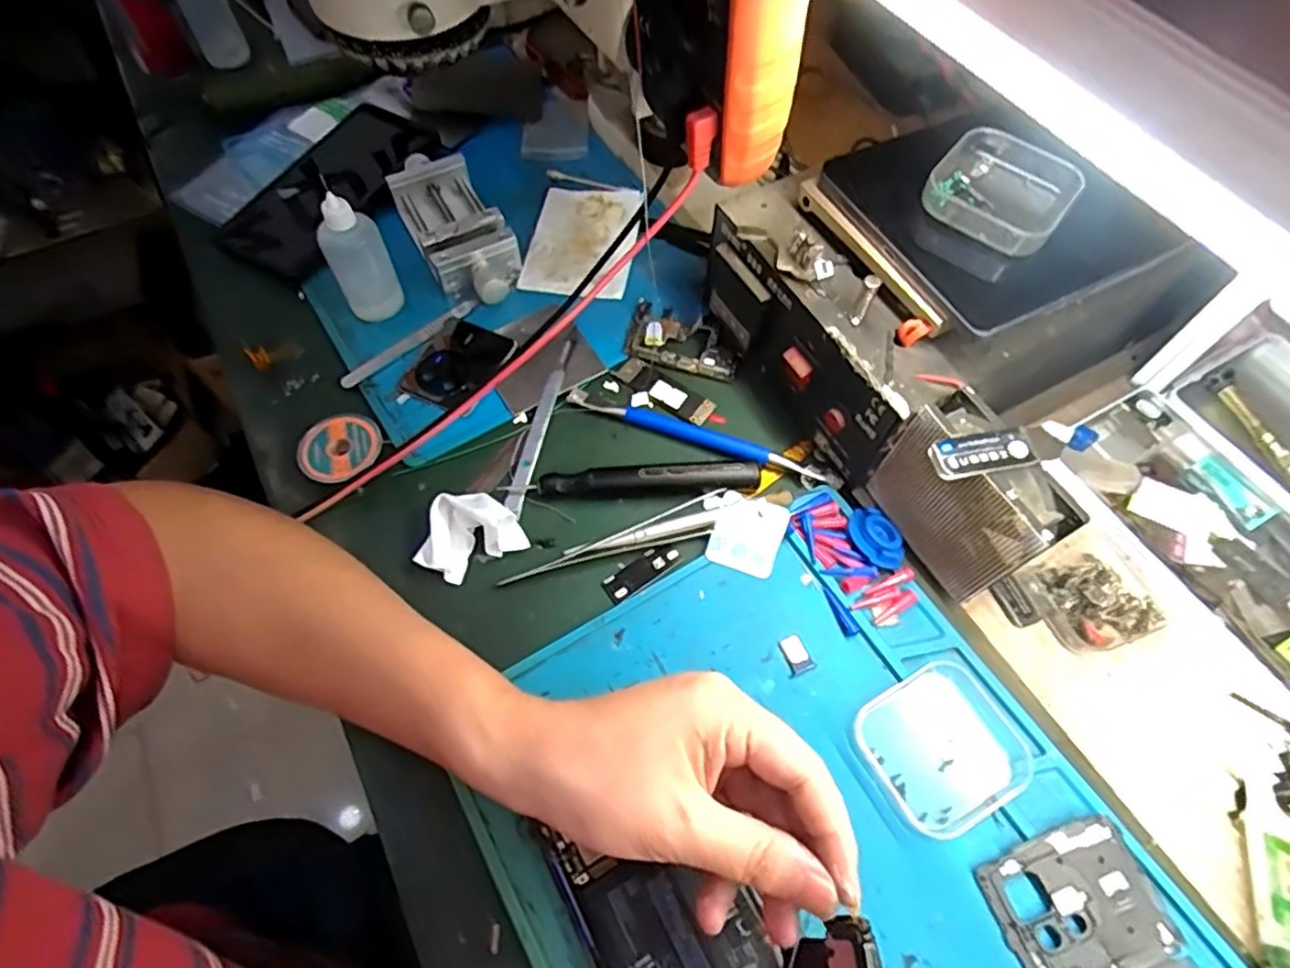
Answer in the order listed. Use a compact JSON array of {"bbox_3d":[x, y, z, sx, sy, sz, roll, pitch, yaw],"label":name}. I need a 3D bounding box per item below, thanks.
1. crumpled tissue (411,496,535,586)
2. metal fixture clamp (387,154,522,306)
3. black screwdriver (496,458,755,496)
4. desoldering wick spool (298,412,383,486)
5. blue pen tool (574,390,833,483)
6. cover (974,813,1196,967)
[{"bbox_3d":[-0.097,0.024,0.358,0.054,0.025,0.044,-22,63,-12],"label":"crumpled tissue"},{"bbox_3d":[-0.130,-0.177,0.456,0.057,0.030,0.124,-25,64,-14],"label":"metal fixture clamp"},{"bbox_3d":[-0.006,-0.002,0.375,0.141,0.015,0.017,-3,61,-2],"label":"black screwdriver"},{"bbox_3d":[-0.174,-0.019,0.386,0.044,0.013,0.046,0,61,0],"label":"desoldering wick spool"},{"bbox_3d":[0.029,-0.031,0.397,0.156,0.007,0.017,19,62,10],"label":"blue pen tool"},{"bbox_3d":[0.194,0.200,0.271,0.065,0.009,0.105,-21,63,-12],"label":"cover"}]

